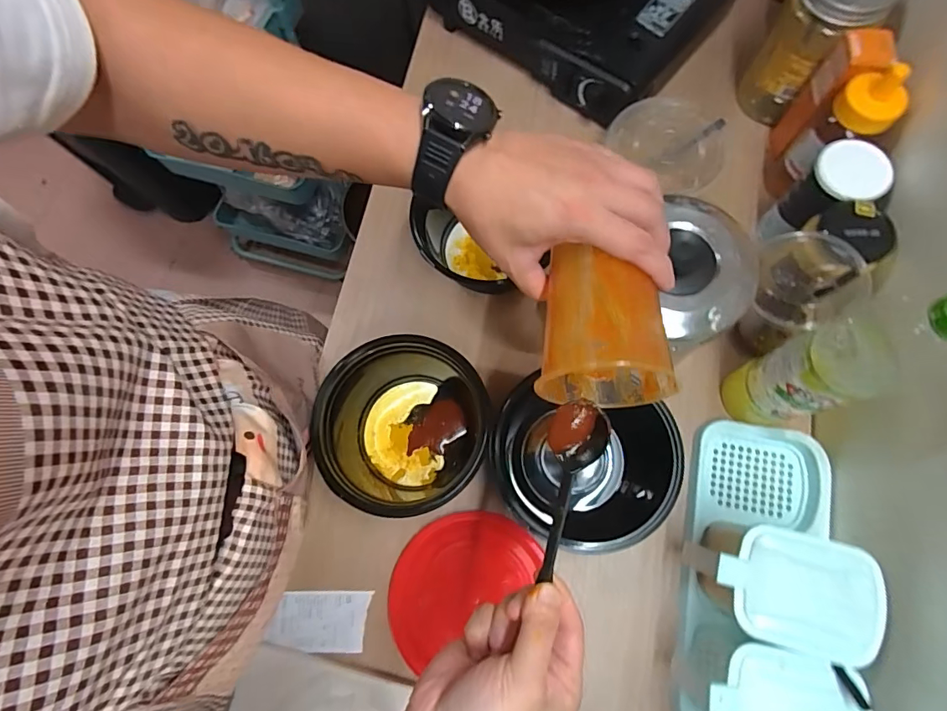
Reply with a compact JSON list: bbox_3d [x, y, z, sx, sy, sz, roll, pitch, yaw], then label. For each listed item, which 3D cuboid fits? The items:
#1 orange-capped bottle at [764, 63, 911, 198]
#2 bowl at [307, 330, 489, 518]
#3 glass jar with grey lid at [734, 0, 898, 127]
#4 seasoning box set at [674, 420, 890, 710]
[{"bbox_3d":[0.380,-0.227,0.499,0.052,0.156,0.064,11,75,5],"label":"orange-capped bottle"},{"bbox_3d":[-0.073,0.070,0.483,0.146,0.081,0.162,19,76,7],"label":"bowl"},{"bbox_3d":[0.388,-0.361,0.549,0.087,0.167,0.095,0,74,2],"label":"glass jar with grey lid"},{"bbox_3d":[0.261,0.194,0.416,0.120,0.107,0.277,16,75,6],"label":"seasoning box set"}]

